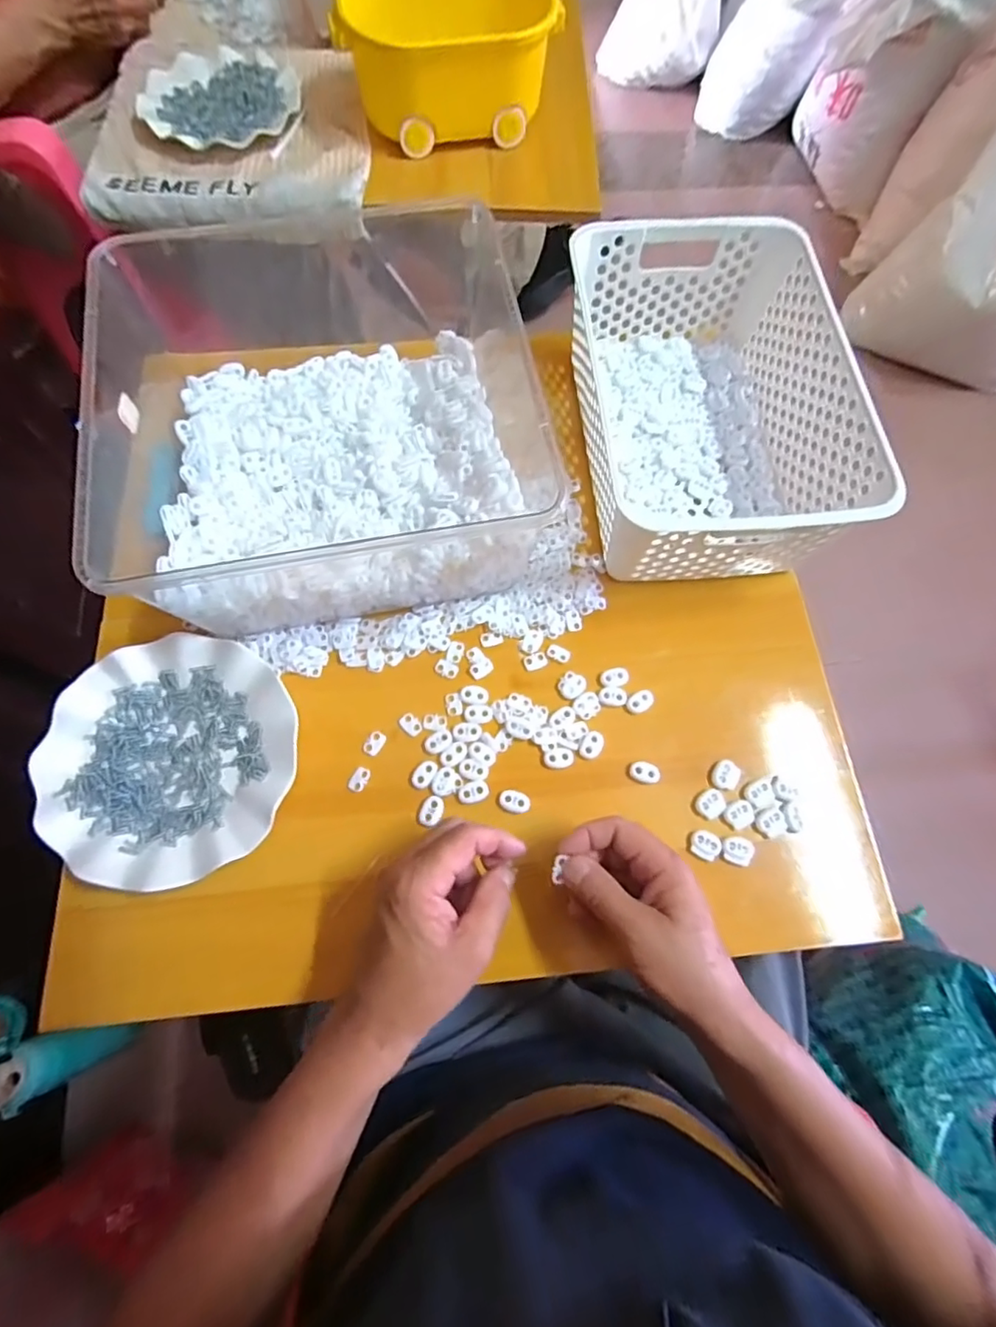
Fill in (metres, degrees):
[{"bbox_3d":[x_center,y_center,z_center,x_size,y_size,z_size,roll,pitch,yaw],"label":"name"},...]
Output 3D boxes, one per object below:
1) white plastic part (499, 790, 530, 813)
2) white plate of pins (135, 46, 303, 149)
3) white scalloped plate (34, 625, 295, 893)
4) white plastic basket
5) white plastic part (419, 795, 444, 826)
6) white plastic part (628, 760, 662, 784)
[{"bbox_3d":[0.013,0.104,0.430,0.023,0.004,0.016,12,70,3],"label":"white plastic part"},{"bbox_3d":[-0.337,-0.684,0.696,0.180,0.023,0.171,1,70,-2],"label":"white plate of pins"},{"bbox_3d":[-0.244,0.069,0.427,0.178,0.017,0.178,1,70,-2],"label":"white scalloped plate"},{"bbox_3d":[0.179,-0.222,0.495,0.185,0.115,0.296,-3,70,-3],"label":"white plastic basket"},{"bbox_3d":[-0.050,0.110,0.427,0.017,0.004,0.022,29,72,9],"label":"white plastic part"},{"bbox_3d":[0.114,0.084,0.443,0.023,0.004,0.016,13,70,3],"label":"white plastic part"}]

